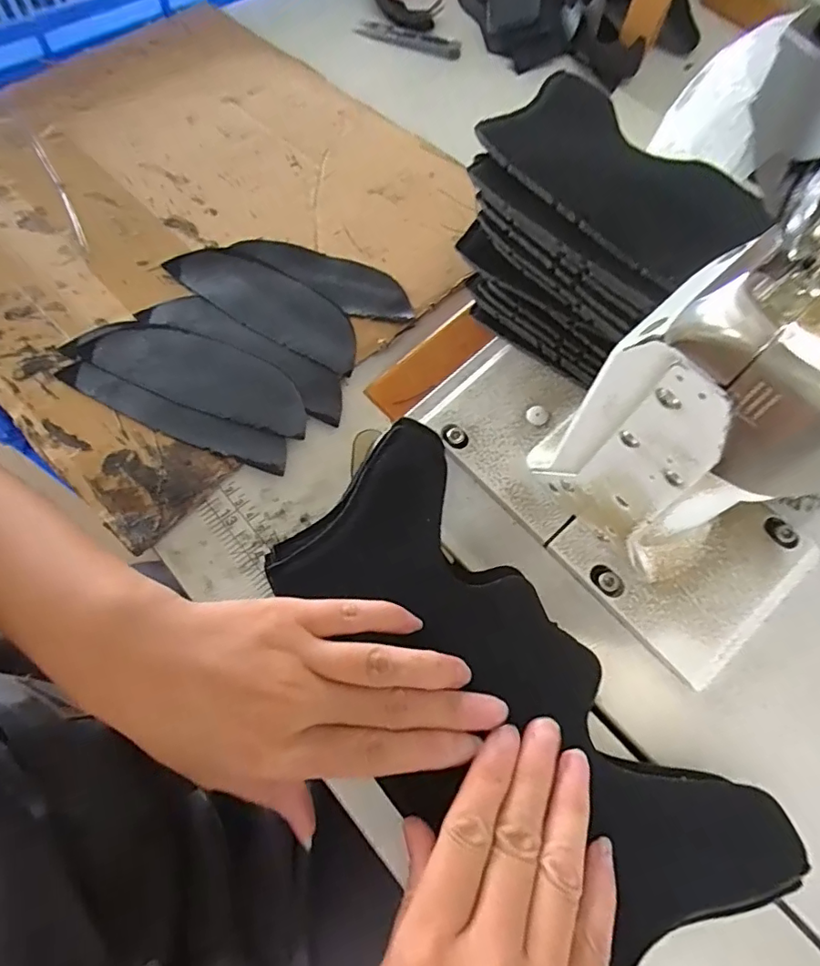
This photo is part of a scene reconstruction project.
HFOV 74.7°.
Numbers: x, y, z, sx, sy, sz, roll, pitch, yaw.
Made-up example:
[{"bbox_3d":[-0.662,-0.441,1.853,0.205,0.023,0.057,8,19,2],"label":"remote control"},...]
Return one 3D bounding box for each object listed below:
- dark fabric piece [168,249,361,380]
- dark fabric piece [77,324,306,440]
[{"bbox_3d":[-0.092,-0.119,0.352,0.141,0.006,0.047,29,67,10],"label":"dark fabric piece"},{"bbox_3d":[-0.126,-0.068,0.325,0.139,0.006,0.049,18,66,5],"label":"dark fabric piece"}]

